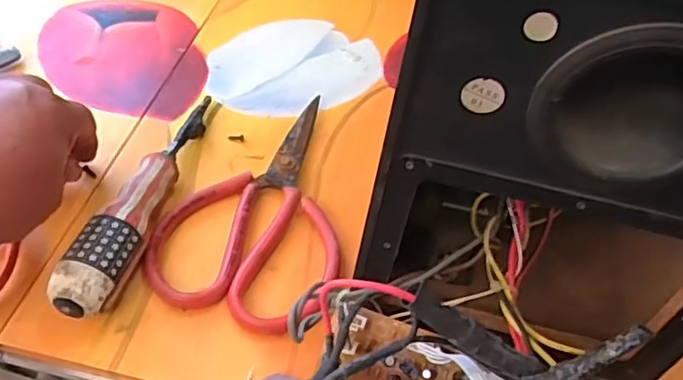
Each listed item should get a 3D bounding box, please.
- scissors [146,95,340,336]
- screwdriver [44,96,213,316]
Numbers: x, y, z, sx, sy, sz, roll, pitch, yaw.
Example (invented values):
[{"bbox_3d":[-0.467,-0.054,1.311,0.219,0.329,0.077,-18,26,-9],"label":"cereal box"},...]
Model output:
[{"bbox_3d":[-0.046,0.007,0.386,0.106,0.012,0.172,14,49,5],"label":"scissors"},{"bbox_3d":[-0.116,-0.003,0.367,0.026,0.040,0.182,12,49,4],"label":"screwdriver"}]

